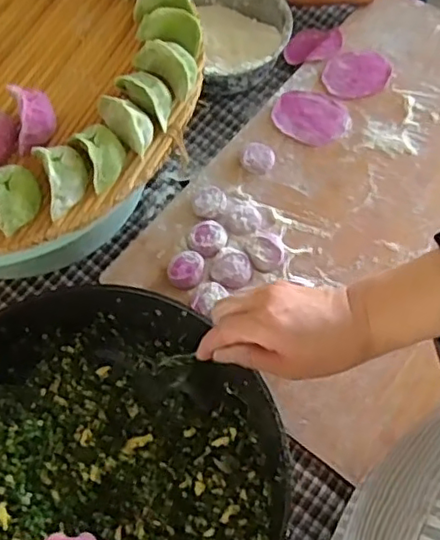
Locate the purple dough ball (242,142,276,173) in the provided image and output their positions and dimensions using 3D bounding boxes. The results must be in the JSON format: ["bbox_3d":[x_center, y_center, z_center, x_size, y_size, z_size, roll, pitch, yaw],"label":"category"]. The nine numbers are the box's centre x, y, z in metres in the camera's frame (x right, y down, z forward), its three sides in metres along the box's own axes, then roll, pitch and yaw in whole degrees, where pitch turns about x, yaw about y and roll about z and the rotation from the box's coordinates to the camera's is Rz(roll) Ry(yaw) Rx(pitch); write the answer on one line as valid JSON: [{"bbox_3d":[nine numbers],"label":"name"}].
[{"bbox_3d":[0.044,-0.127,0.703,0.036,0.007,0.037,-1,65,1],"label":"purple dough ball"}]

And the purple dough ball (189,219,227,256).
[{"bbox_3d":[-0.013,-0.034,0.675,0.039,0.016,0.039,-1,65,1],"label":"purple dough ball"}]

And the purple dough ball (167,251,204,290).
[{"bbox_3d":[-0.036,0.001,0.663,0.036,0.018,0.043,6,66,4],"label":"purple dough ball"}]

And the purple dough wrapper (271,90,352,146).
[{"bbox_3d":[0.109,-0.182,0.743,0.091,0.005,0.070,30,69,14],"label":"purple dough wrapper"}]

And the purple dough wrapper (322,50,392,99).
[{"bbox_3d":[0.172,-0.246,0.778,0.071,0.009,0.089,34,71,16],"label":"purple dough wrapper"}]

